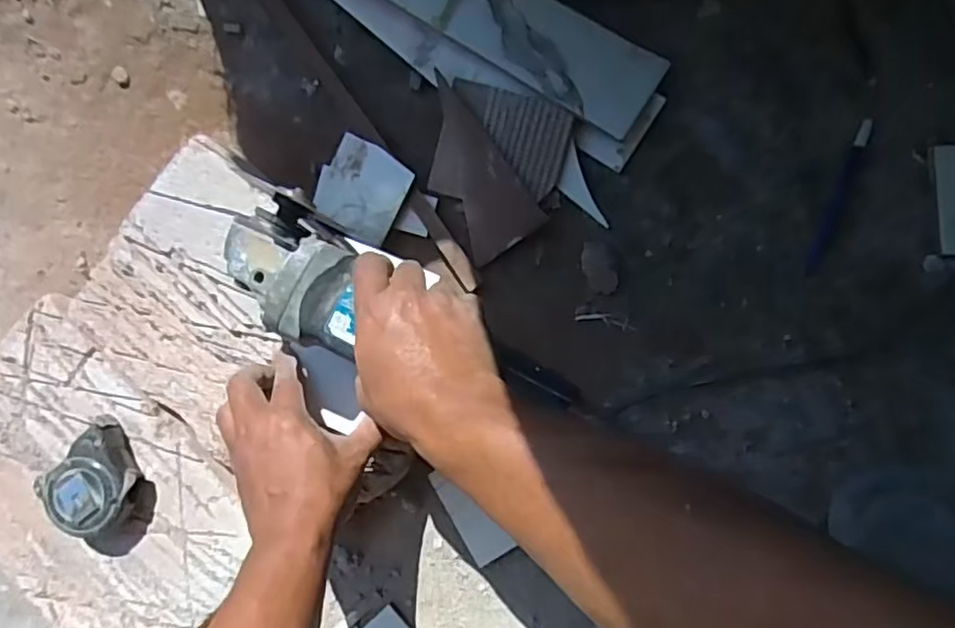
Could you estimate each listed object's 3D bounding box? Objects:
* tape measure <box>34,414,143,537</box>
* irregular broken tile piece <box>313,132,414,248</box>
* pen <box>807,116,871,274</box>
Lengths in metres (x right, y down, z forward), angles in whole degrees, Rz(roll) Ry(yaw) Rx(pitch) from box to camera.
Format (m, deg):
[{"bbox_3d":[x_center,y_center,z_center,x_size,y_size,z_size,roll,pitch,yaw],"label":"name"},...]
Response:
[{"bbox_3d":[-0.312,0.135,0.533,0.069,0.034,0.073,-35,86,5],"label":"tape measure"},{"bbox_3d":[-0.104,-0.111,0.586,0.078,0.009,0.077,27,96,11],"label":"irregular broken tile piece"},{"bbox_3d":[0.297,-0.095,0.542,0.012,0.005,0.131,20,91,8],"label":"pen"}]

